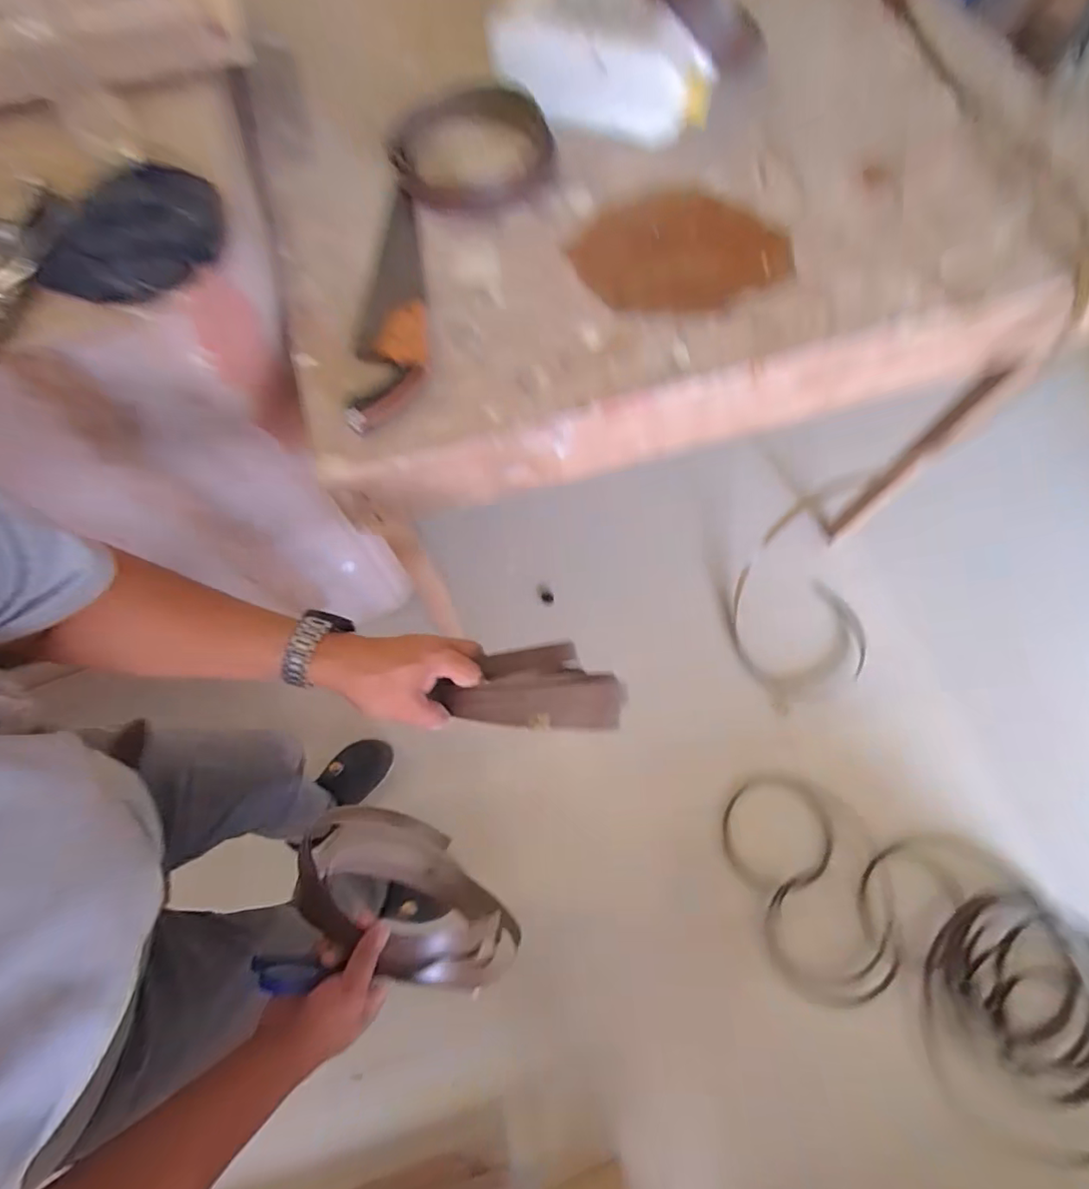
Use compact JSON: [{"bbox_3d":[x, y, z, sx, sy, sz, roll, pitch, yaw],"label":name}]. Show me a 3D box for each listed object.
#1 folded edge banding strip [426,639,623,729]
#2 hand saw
[{"bbox_3d":[-0.006,0.079,0.480,0.164,0.050,0.076,4,69,-15],"label":"folded edge banding strip"},{"bbox_3d":[-0.167,-0.327,0.607,0.076,0.022,0.325,-3,70,-1],"label":"hand saw"}]

